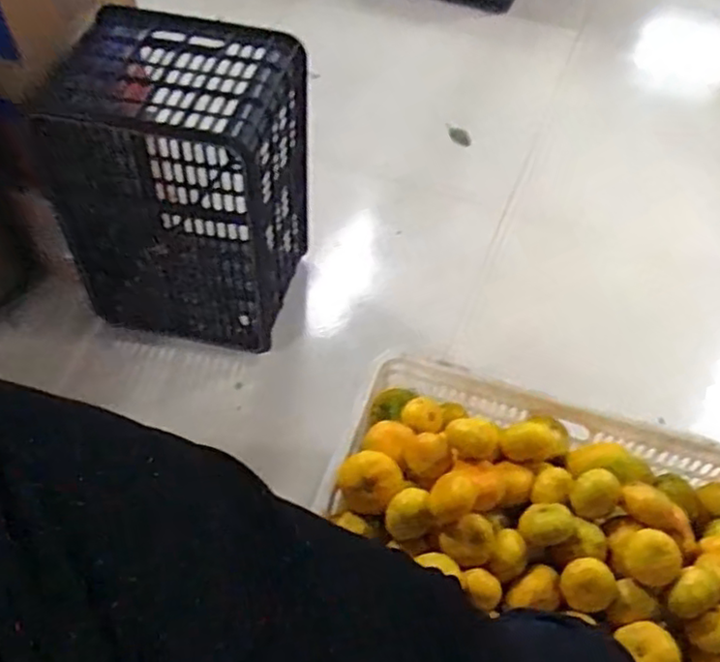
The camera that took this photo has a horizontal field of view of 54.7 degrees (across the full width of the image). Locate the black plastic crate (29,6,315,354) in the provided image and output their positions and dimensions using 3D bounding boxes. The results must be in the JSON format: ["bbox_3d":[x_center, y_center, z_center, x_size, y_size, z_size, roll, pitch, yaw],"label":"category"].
[{"bbox_3d":[-0.274,-0.218,1.101,0.352,0.437,0.247,5,52,1],"label":"black plastic crate"}]

